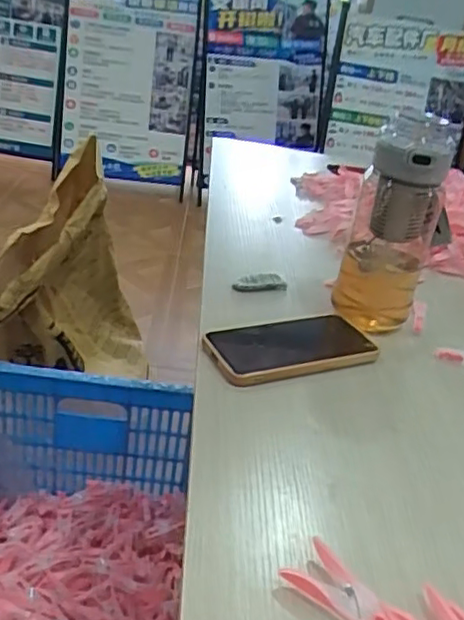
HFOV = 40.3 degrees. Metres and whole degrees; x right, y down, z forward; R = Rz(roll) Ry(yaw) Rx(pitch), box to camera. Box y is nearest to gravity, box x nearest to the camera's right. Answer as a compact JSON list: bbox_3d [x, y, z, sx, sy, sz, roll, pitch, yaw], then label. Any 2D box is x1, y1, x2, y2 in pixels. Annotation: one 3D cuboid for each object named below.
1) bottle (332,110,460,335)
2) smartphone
[{"bbox_3d":[0.159,-0.078,0.618,0.085,0.200,0.066,14,30,11],"label":"bottle"},{"bbox_3d":[0.061,0.032,0.588,0.171,0.012,0.078,-7,33,-27],"label":"smartphone"}]

